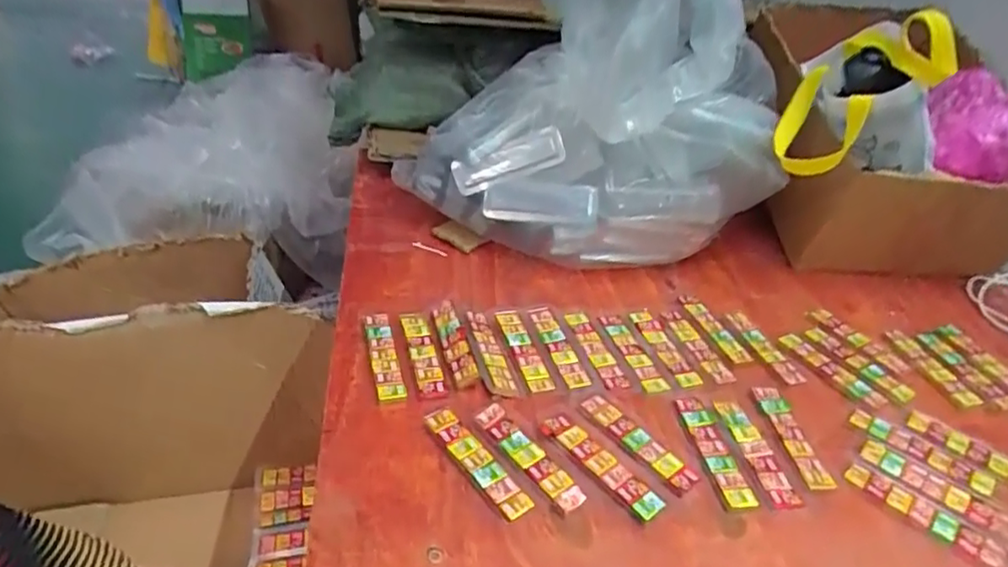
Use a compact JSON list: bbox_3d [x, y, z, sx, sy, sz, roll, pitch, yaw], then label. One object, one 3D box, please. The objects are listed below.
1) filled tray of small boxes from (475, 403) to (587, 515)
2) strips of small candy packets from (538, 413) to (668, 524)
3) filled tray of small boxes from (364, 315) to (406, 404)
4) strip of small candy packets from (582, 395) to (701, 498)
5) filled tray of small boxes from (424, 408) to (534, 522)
[{"bbox_3d":[0.021,0.143,0.509,0.026,0.004,0.116,-21,43,-34],"label":"filled tray of small boxes"},{"bbox_3d":[0.081,0.150,0.509,0.028,0.006,0.118,-24,45,-36],"label":"strips of small candy packets"},{"bbox_3d":[-0.118,0.069,0.592,0.026,0.013,0.117,-6,36,-18],"label":"filled tray of small boxes"},{"bbox_3d":[0.119,0.137,0.534,0.030,0.005,0.114,-22,44,-35],"label":"strip of small candy packets"},{"bbox_3d":[-0.023,0.146,0.500,0.024,0.006,0.122,-20,43,-33],"label":"filled tray of small boxes"}]

